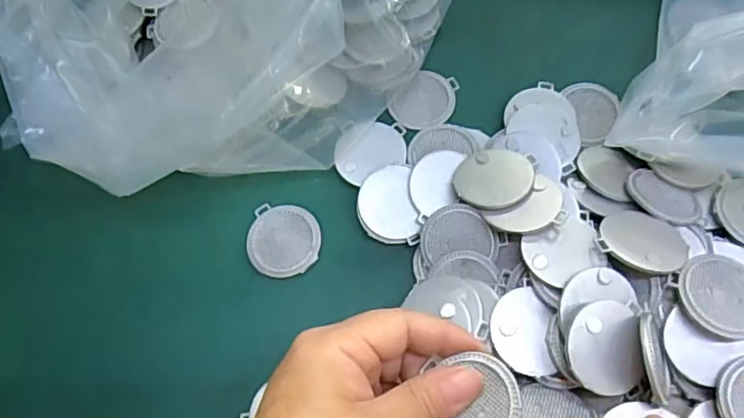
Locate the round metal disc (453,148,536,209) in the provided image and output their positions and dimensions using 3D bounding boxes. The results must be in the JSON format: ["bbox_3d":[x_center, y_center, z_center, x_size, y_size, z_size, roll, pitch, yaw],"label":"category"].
[{"bbox_3d":[0.064,-0.016,0.305,0.040,0.005,0.038,-8,56,11],"label":"round metal disc"}]

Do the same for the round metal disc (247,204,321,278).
[{"bbox_3d":[-0.049,0.018,0.321,0.039,0.007,0.041,-1,68,3],"label":"round metal disc"}]

